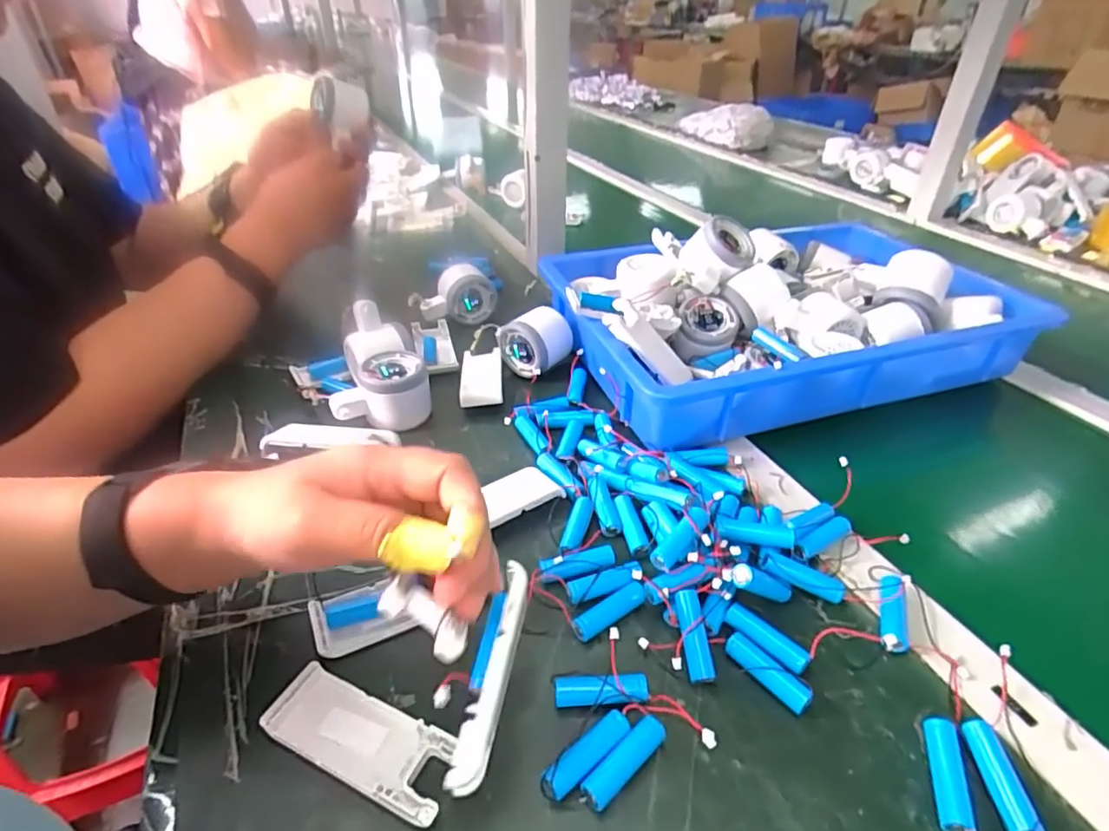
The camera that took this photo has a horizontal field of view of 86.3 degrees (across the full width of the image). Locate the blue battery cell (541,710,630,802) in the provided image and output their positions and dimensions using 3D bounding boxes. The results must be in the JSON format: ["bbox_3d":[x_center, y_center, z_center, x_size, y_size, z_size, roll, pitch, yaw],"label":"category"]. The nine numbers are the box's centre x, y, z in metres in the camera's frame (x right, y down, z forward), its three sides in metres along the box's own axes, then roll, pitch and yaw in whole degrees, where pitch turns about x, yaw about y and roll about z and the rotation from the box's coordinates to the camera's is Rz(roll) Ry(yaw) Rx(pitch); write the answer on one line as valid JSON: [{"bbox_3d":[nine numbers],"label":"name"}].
[{"bbox_3d":[0.017,0.172,0.297,0.052,0.014,0.015,-25,43,-30],"label":"blue battery cell"}]

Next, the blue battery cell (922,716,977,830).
[{"bbox_3d":[0.191,0.176,0.290,0.015,0.014,0.050,9,37,12],"label":"blue battery cell"}]

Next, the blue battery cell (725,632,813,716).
[{"bbox_3d":[0.119,0.144,0.332,0.013,0.015,0.050,-28,44,-32],"label":"blue battery cell"}]

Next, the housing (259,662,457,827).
[{"bbox_3d":[-0.098,0.166,0.304,0.103,0.012,0.039,15,39,20],"label":"housing"}]

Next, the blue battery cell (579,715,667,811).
[{"bbox_3d":[0.035,0.173,0.296,0.050,0.015,0.014,-28,45,-33],"label":"blue battery cell"}]

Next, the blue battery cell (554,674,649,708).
[{"bbox_3d":[0.025,0.152,0.325,0.050,0.013,0.014,1,36,1],"label":"blue battery cell"}]

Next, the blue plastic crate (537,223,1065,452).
[{"bbox_3d":[0.225,-0.110,0.608,0.431,0.101,0.280,-12,38,-16],"label":"blue plastic crate"}]

